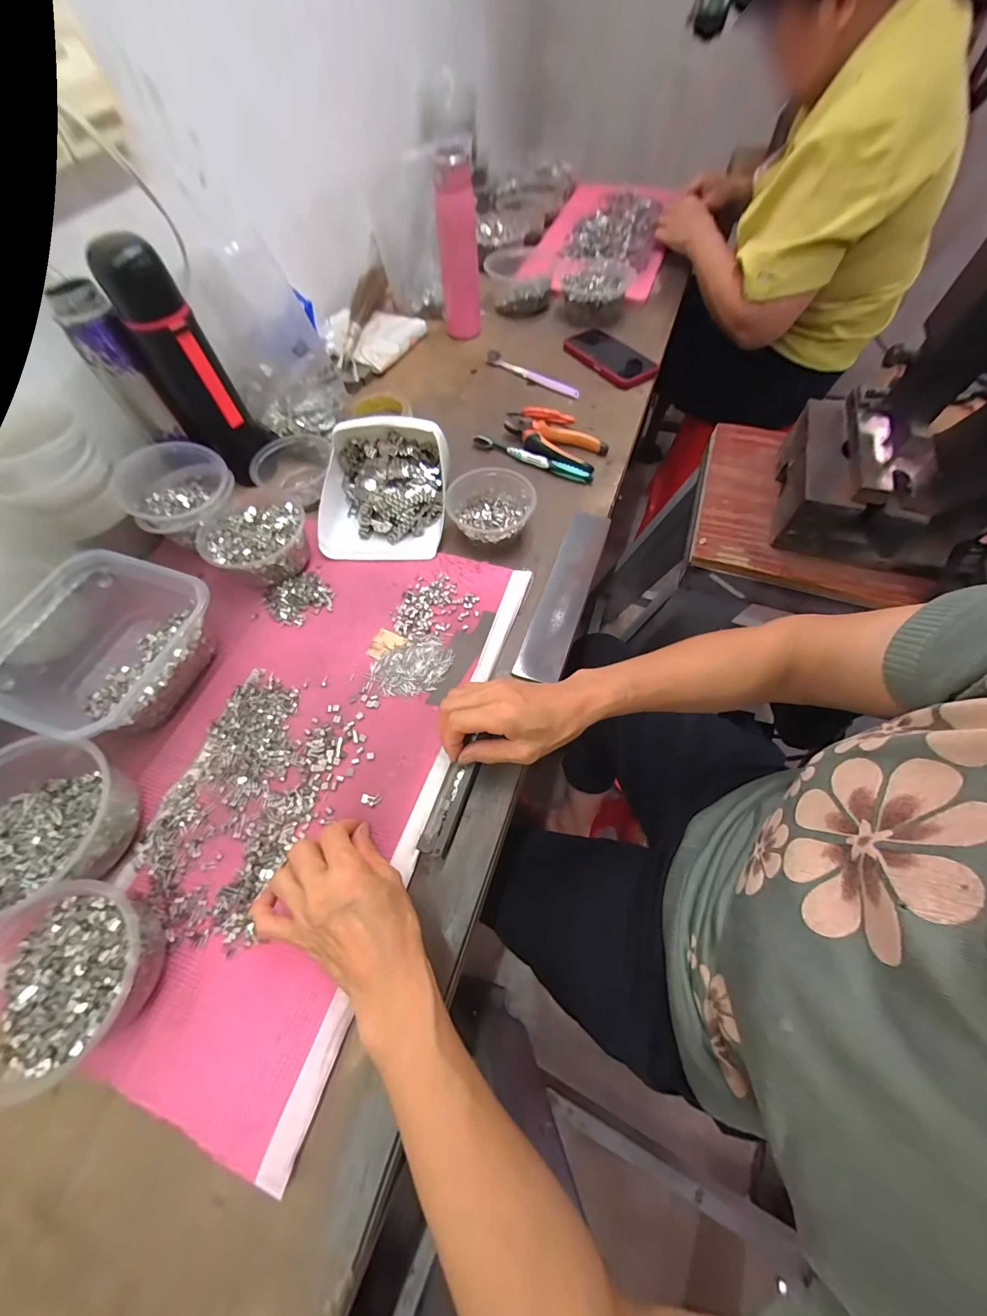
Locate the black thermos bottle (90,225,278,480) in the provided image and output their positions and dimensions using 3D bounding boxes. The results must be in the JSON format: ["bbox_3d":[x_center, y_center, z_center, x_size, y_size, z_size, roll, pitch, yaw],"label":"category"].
[{"bbox_3d":[-0.348,-0.335,0.495,0.082,0.223,0.086,-39,66,-17],"label":"black thermos bottle"}]

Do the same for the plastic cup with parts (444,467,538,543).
[{"bbox_3d":[-0.003,-0.184,0.523,0.107,0.046,0.101,-1,61,2],"label":"plastic cup with parts"}]

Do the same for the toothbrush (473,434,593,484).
[{"bbox_3d":[0.052,-0.284,0.597,0.184,0.015,0.012,26,66,16],"label":"toothbrush"}]

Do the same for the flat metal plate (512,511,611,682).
[{"bbox_3d":[0.085,-0.081,0.489,0.048,0.011,0.236,17,63,12],"label":"flat metal plate"}]

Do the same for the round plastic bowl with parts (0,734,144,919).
[{"bbox_3d":[-0.371,0.137,0.344,0.126,0.067,0.128,5,62,6],"label":"round plastic bowl with parts"}]

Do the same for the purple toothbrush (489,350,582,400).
[{"bbox_3d":[0.063,-0.472,0.701,0.183,0.014,0.011,34,68,19],"label":"purple toothbrush"}]

